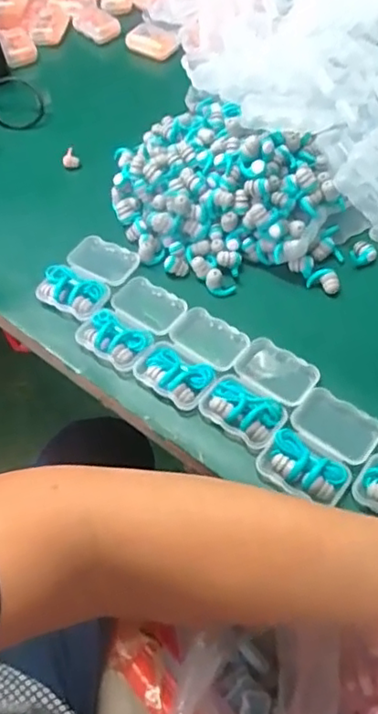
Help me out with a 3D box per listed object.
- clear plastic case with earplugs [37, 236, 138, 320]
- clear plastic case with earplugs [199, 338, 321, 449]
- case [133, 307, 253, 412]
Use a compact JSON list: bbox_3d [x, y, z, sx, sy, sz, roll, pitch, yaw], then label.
[{"bbox_3d":[-0.080,-0.066,0.481,0.054,0.014,0.074,25,62,19],"label":"clear plastic case with earplugs"},{"bbox_3d":[0.049,0.023,0.414,0.055,0.012,0.073,33,65,23],"label":"clear plastic case with earplugs"},{"bbox_3d":[0.002,-0.001,0.434,0.054,0.014,0.073,34,65,23],"label":"case"}]

